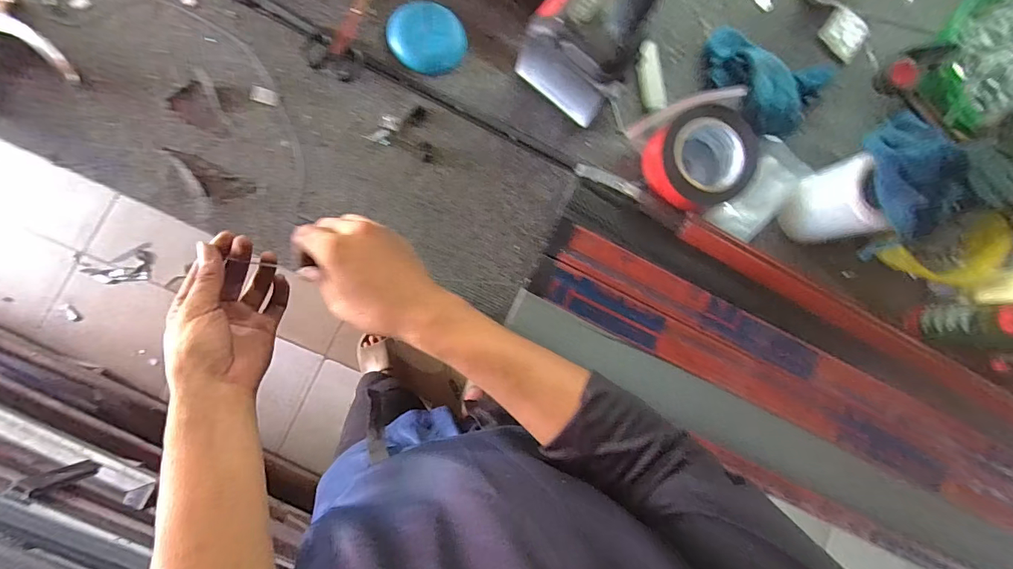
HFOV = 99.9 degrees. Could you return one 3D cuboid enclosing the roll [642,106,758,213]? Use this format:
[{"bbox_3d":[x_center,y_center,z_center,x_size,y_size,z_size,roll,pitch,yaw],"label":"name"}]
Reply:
[{"bbox_3d":[0.239,-0.152,0.516,0.135,0.053,0.114,-28,91,-9],"label":"roll"}]

